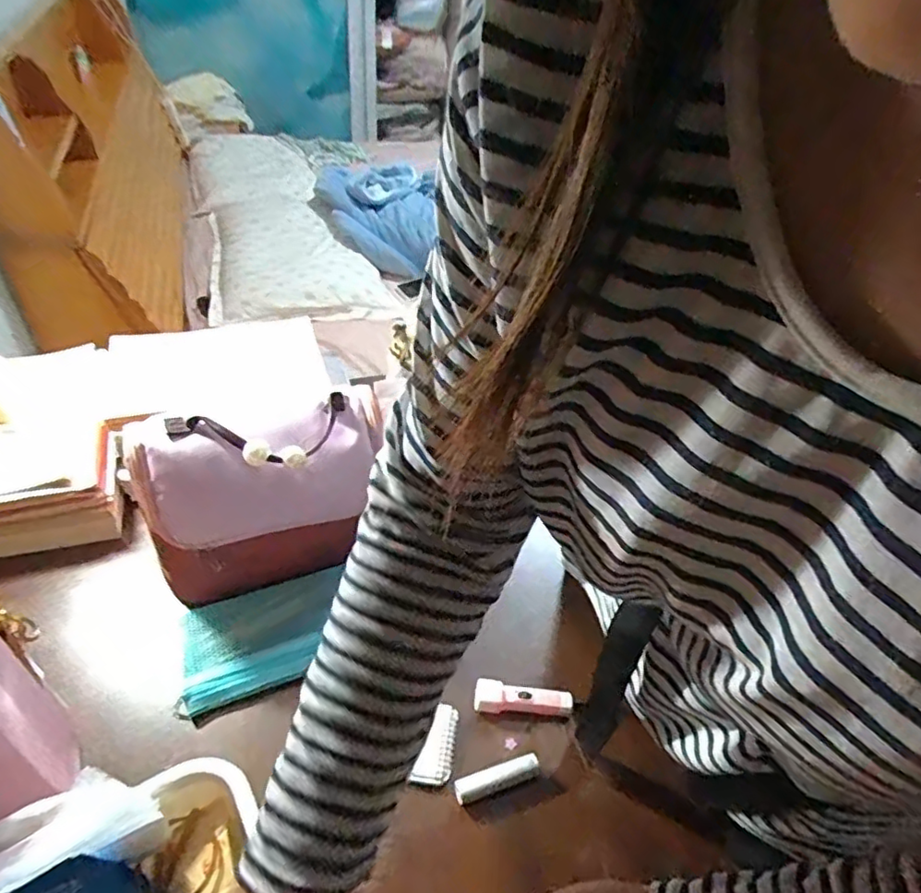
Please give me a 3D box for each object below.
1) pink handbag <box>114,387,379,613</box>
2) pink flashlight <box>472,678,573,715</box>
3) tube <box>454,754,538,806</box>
[{"bbox_3d":[-0.191,0.053,0.622,0.228,0.204,0.088,-14,45,-21],"label":"pink handbag"},{"bbox_3d":[0.060,0.238,0.579,0.092,0.022,0.023,4,42,-2],"label":"pink flashlight"},{"bbox_3d":[0.033,0.289,0.532,0.078,0.018,0.017,-11,44,-18],"label":"tube"}]

